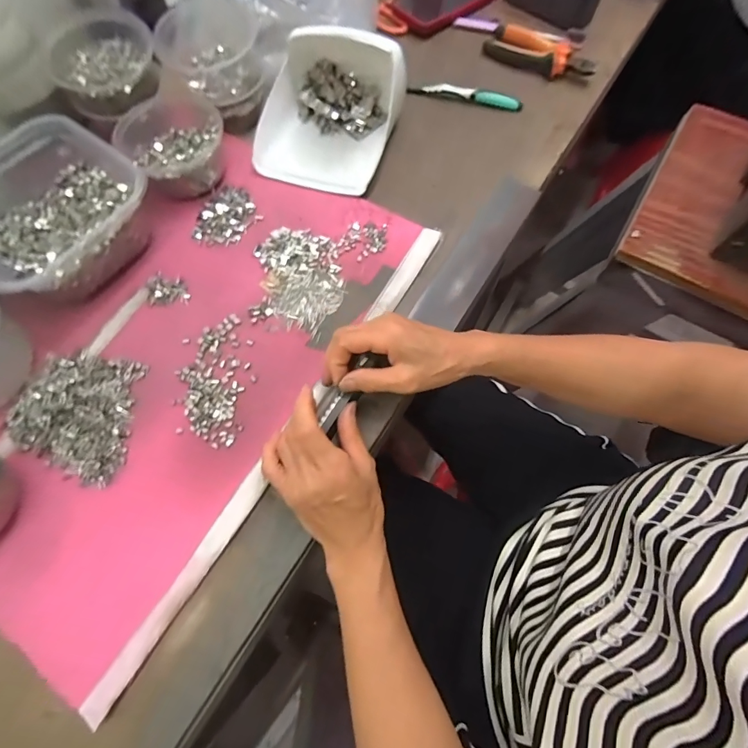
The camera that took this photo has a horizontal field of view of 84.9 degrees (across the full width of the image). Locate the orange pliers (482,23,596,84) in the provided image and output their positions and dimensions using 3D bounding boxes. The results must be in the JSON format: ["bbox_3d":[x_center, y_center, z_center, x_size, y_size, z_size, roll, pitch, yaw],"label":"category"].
[{"bbox_3d":[0.232,-0.445,0.564,0.148,0.021,0.061,29,72,11],"label":"orange pliers"}]

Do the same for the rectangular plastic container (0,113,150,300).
[{"bbox_3d":[-0.334,-0.164,0.422,0.167,0.067,0.169,35,74,13],"label":"rectangular plastic container"}]

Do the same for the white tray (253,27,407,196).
[{"bbox_3d":[-0.053,-0.316,0.479,0.158,0.078,0.177,13,70,6],"label":"white tray"}]

